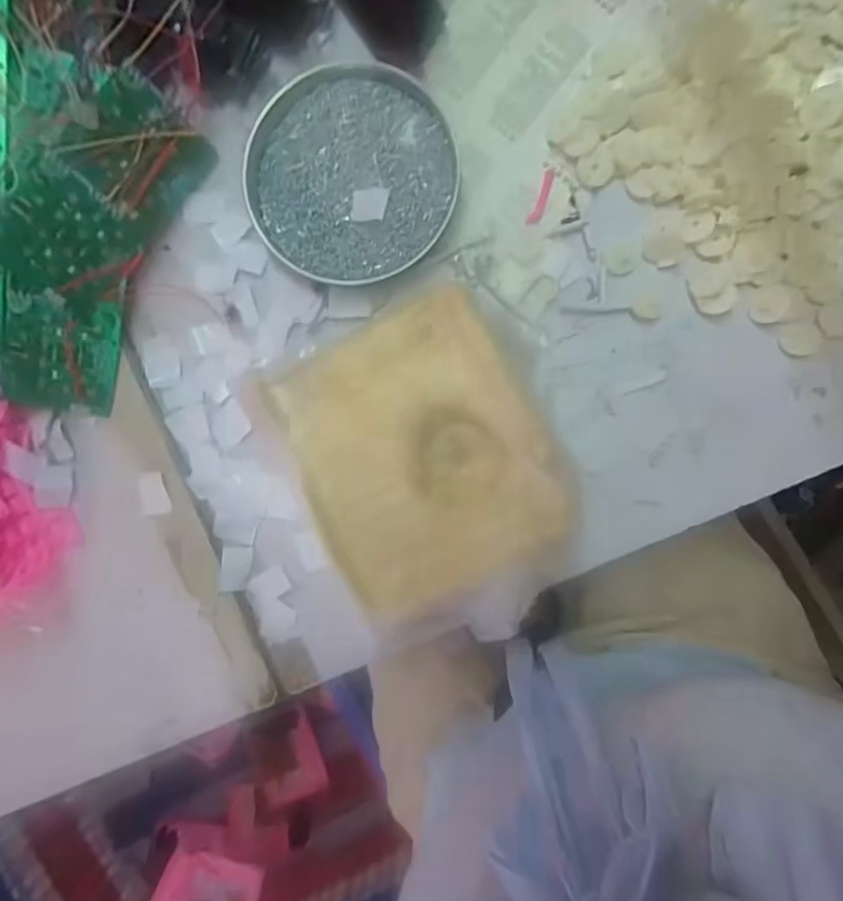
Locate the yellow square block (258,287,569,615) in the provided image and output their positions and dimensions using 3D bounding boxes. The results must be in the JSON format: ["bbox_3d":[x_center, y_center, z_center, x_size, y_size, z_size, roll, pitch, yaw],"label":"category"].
[{"bbox_3d":[0.002,0.001,0.352,0.146,0.036,0.172,-25,93,6],"label":"yellow square block"}]

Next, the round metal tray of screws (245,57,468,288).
[{"bbox_3d":[-0.046,-0.180,0.355,0.134,0.018,0.133,4,95,4],"label":"round metal tray of screws"}]

